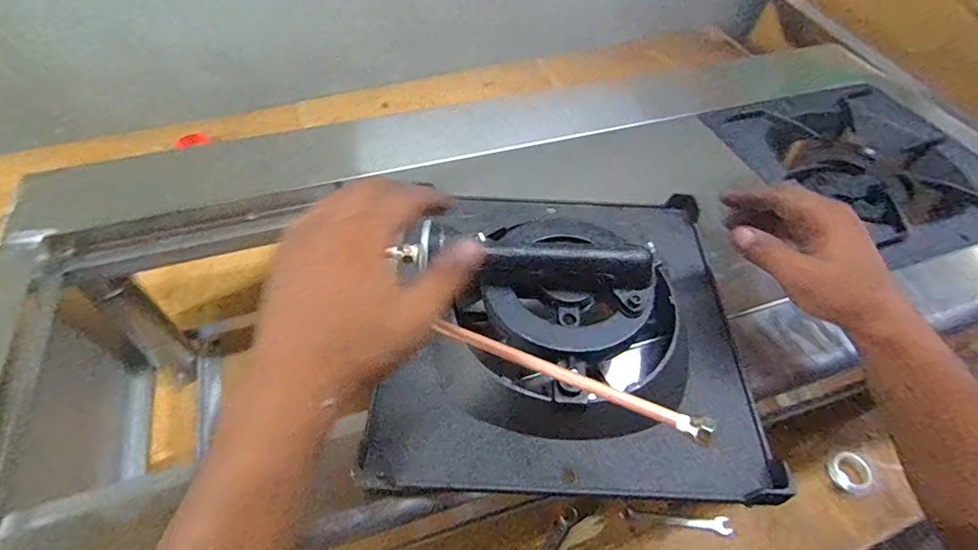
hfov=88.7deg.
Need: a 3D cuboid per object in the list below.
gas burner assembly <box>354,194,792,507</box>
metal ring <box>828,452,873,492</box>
[{"bbox_3d":[0.064,0.011,0.406,0.287,0.090,0.293,3,51,0],"label":"gas burner assembly"},{"bbox_3d":[0.492,0.268,0.682,0.045,0.022,0.050,-10,52,-10],"label":"metal ring"}]

